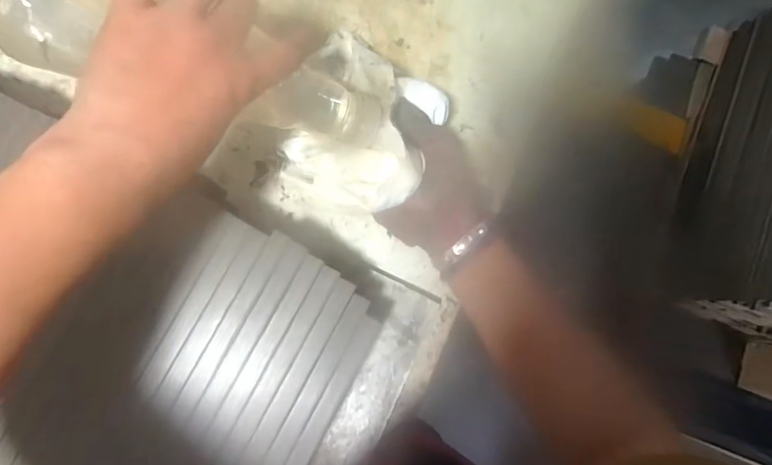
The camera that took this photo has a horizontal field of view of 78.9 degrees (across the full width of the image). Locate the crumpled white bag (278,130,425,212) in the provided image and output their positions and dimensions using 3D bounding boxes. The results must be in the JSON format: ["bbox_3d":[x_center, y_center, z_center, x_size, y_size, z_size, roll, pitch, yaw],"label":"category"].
[{"bbox_3d":[-0.032,-0.048,0.380,0.114,0.029,0.052,9,83,16],"label":"crumpled white bag"}]

